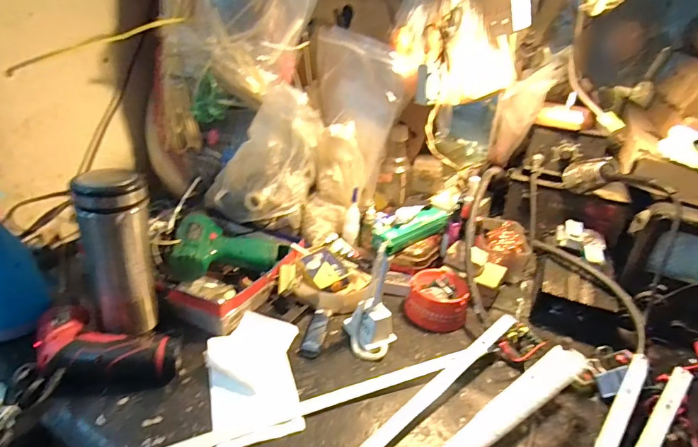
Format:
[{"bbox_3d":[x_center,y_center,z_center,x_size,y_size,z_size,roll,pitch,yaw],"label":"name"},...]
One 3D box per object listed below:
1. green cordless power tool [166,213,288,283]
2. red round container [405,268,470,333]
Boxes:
[{"bbox_3d":[-0.177,0.030,0.596,0.157,0.054,0.120,-8,32,-22],"label":"green cordless power tool"},{"bbox_3d":[0.127,0.106,0.586,0.084,0.037,0.098,13,30,13],"label":"red round container"}]

